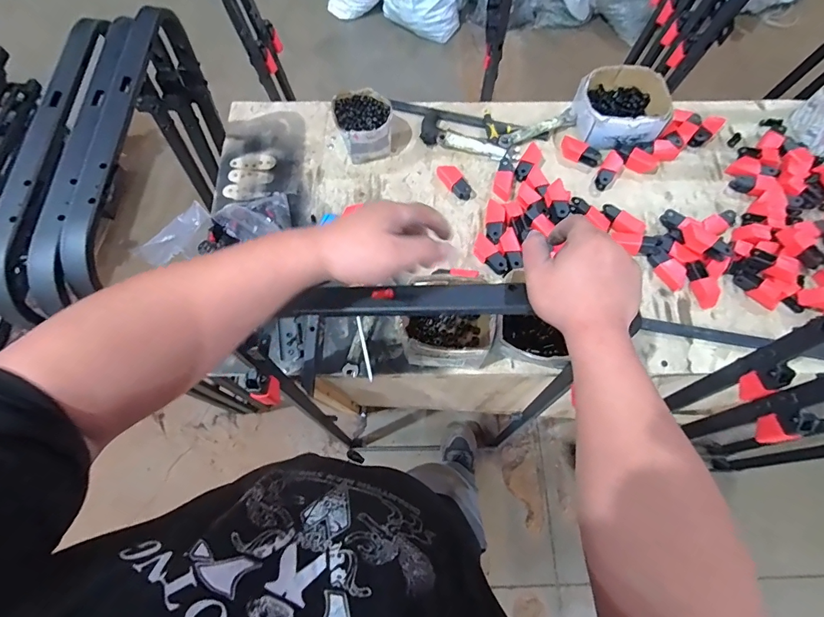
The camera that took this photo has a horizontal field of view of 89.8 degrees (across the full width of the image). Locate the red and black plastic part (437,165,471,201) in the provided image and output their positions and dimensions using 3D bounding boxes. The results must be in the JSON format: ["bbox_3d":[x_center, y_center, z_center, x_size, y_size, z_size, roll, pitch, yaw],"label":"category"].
[{"bbox_3d":[0.086,-0.257,0.839,0.034,0.030,0.084,-37,74,-11],"label":"red and black plastic part"}]

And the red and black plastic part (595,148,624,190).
[{"bbox_3d":[0.407,-0.288,0.853,0.035,0.026,0.093,33,75,12],"label":"red and black plastic part"}]

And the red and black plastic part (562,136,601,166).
[{"bbox_3d":[0.351,-0.326,0.861,0.086,0.024,0.033,33,74,12],"label":"red and black plastic part"}]

